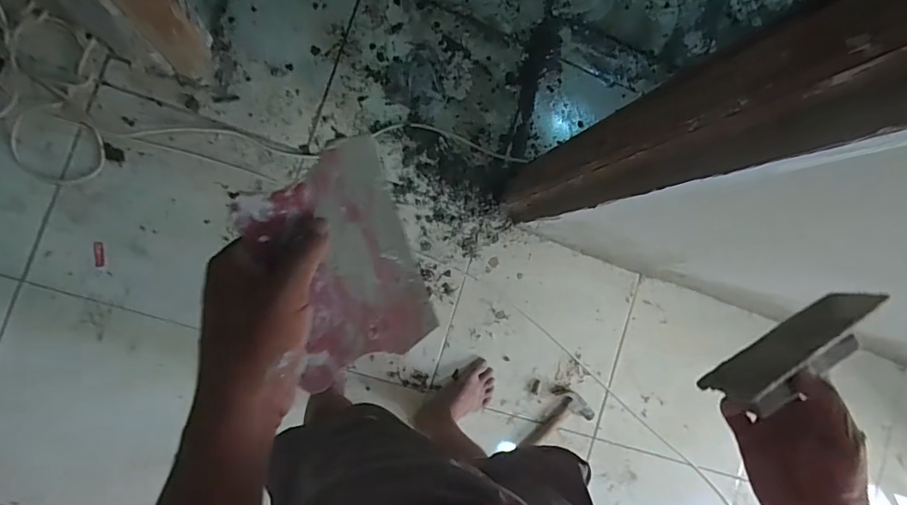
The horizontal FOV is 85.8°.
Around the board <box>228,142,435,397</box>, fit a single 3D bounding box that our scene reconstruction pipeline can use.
[{"bbox_3d":[-0.075,0.009,0.362,0.134,0.008,0.162,-34,111,-49],"label":"board"}]

